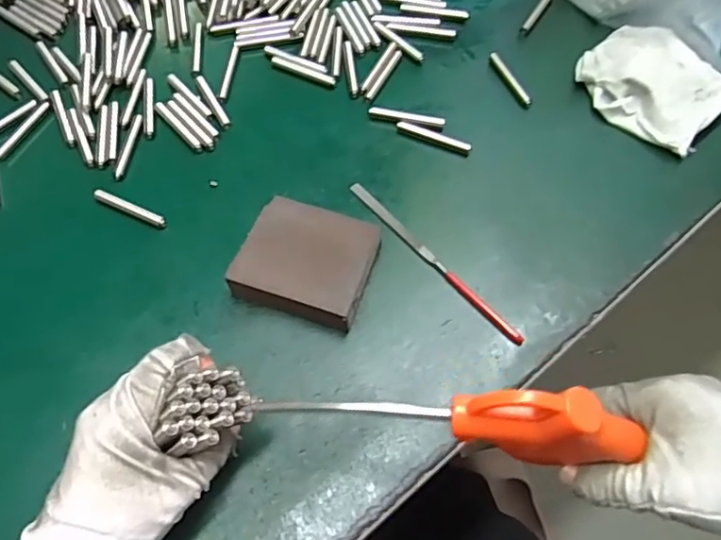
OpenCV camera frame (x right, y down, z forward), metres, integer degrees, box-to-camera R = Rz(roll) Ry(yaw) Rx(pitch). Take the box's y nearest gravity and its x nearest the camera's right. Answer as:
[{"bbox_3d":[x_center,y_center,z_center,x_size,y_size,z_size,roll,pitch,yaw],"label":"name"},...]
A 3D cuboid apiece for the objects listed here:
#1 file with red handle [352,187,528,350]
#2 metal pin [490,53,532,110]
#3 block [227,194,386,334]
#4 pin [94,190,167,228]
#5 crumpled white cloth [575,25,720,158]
[{"bbox_3d":[0.048,-0.008,0.389,0.009,0.006,0.158,-38,68,-17],"label":"file with red handle"},{"bbox_3d":[0.120,-0.153,0.464,0.009,0.009,0.060,-18,64,-10],"label":"metal pin"},{"bbox_3d":[-0.033,-0.005,0.378,0.081,0.025,0.070,19,64,11],"label":"block"},{"bbox_3d":[-0.163,-0.043,0.412,0.059,0.006,0.009,23,65,13],"label":"pin"},{"bbox_3d":[0.224,-0.138,0.444,0.085,0.037,0.109,-39,68,-18],"label":"crumpled white cloth"}]

